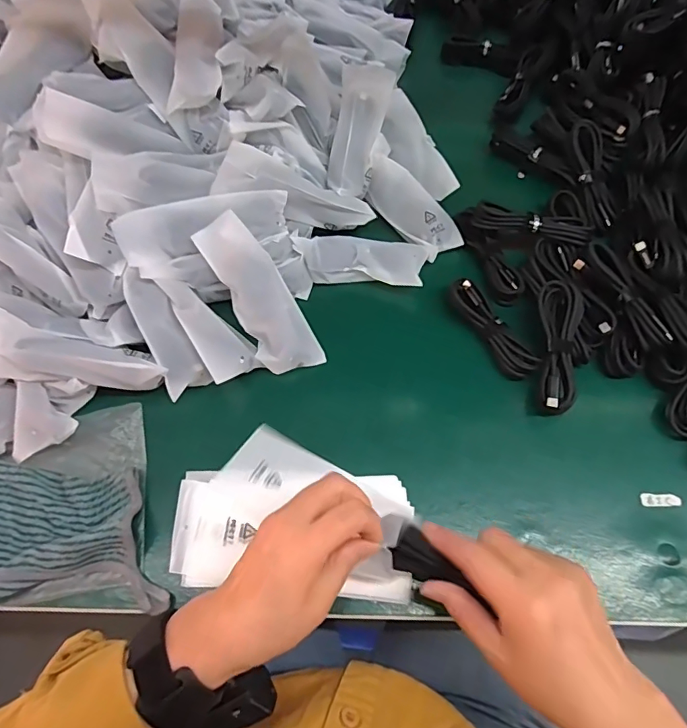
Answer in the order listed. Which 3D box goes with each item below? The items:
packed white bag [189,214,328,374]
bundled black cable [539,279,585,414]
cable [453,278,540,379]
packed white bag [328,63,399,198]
[{"bbox_3d":[-0.075,-0.062,0.431,0.050,0.023,0.152,-31,89,-16],"label":"packed white bag"},{"bbox_3d":[0.180,-0.016,0.403,0.030,0.021,0.113,7,74,8],"label":"bundled black cable"},{"bbox_3d":[0.133,-0.032,0.435,0.025,0.020,0.105,-28,72,-14],"label":"cable"},{"bbox_3d":[0.016,-0.249,0.502,0.051,0.023,0.135,14,80,-5],"label":"packed white bag"}]

